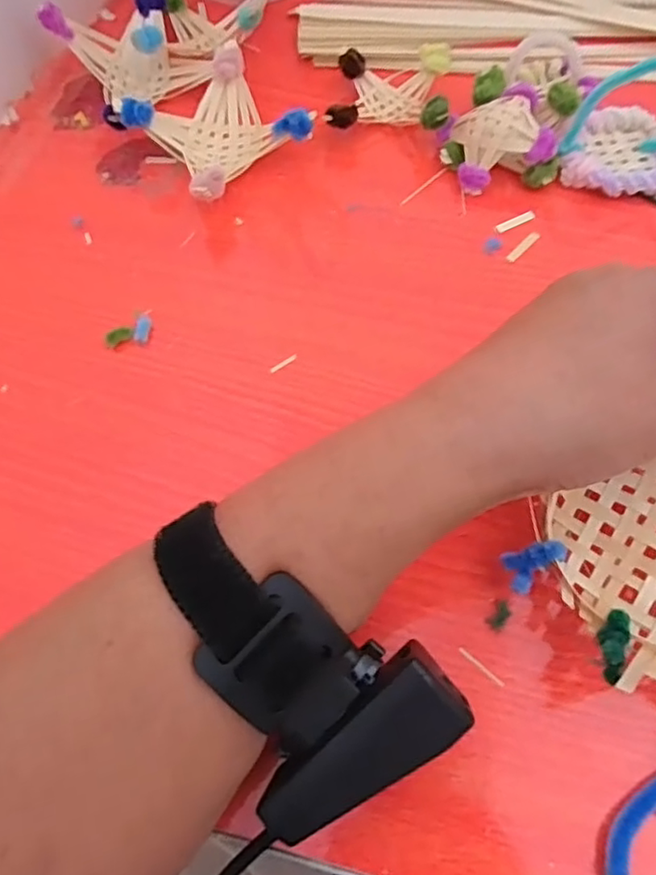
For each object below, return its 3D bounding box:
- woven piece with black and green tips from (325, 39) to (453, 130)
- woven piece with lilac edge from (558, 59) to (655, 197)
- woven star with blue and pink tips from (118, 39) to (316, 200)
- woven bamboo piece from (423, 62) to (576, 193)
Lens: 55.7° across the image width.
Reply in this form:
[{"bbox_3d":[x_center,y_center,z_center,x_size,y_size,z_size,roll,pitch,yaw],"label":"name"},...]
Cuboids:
[{"bbox_3d":[0.038,-0.207,0.373,0.068,0.028,0.063,7,64,6],"label":"woven piece with black and green tips"},{"bbox_3d":[0.168,-0.172,0.335,0.065,0.055,0.070,28,68,15],"label":"woven piece with lilac edge"},{"bbox_3d":[-0.063,-0.177,0.358,0.086,0.035,0.088,-38,68,-15],"label":"woven star with blue and pink tips"},{"bbox_3d":[0.101,-0.174,0.351,0.072,0.032,0.069,-34,67,-14],"label":"woven bamboo piece"}]

